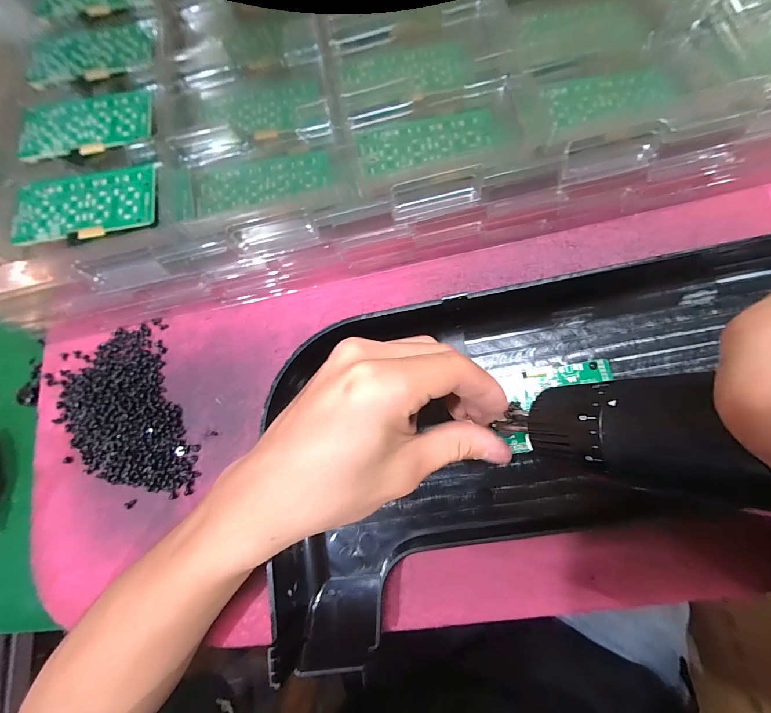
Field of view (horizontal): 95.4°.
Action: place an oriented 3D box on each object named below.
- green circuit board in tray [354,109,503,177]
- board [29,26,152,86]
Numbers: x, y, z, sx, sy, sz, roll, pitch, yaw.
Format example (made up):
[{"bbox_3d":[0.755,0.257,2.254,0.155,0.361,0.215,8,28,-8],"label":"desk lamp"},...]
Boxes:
[{"bbox_3d":[0.029,-0.149,0.242,0.096,0.004,0.039,-15,74,-3],"label":"green circuit board in tray"},{"bbox_3d":[-0.225,-0.234,0.266,0.091,0.009,0.049,-6,78,4],"label":"board"}]

